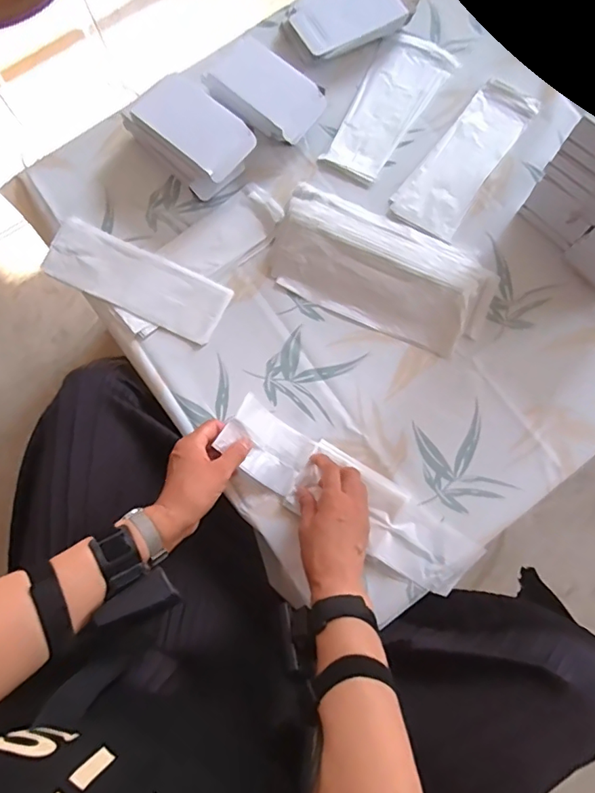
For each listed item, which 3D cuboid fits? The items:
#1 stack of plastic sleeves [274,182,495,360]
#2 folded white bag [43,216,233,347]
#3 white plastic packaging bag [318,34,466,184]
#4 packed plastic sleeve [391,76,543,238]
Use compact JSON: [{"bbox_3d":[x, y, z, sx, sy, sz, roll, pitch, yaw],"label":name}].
[{"bbox_3d":[0.109,-0.170,0.660,0.290,0.040,0.155,29,79,8],"label":"stack of plastic sleeves"},{"bbox_3d":[-0.219,-0.159,0.678,0.254,0.012,0.088,25,78,7],"label":"folded white bag"},{"bbox_3d":[0.137,-0.430,0.740,0.108,0.011,0.262,27,79,7],"label":"white plastic packaging bag"},{"bbox_3d":[0.241,-0.344,0.714,0.093,0.008,0.273,33,80,9],"label":"packed plastic sleeve"}]

